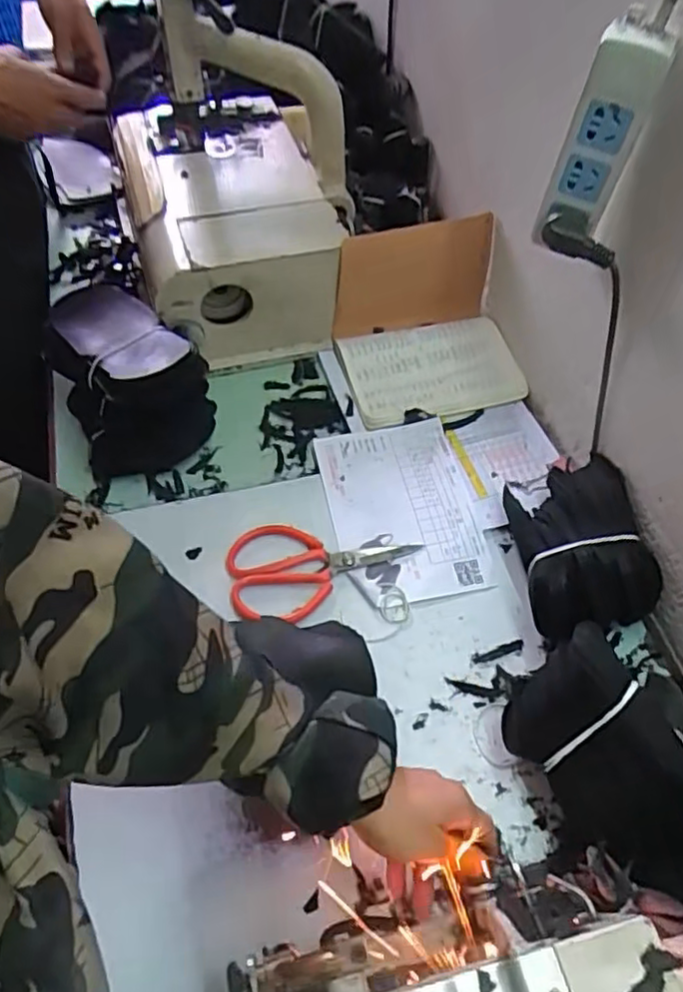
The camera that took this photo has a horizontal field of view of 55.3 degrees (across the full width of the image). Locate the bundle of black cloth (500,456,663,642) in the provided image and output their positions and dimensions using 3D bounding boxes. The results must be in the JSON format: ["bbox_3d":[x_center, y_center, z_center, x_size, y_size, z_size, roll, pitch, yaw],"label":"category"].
[{"bbox_3d":[0.221,0.052,0.625,0.123,0.077,0.170,-8,56,-6],"label":"bundle of black cloth"}]

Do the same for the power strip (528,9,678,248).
[{"bbox_3d":[0.201,-0.276,0.506,0.052,0.149,0.026,17,57,10],"label":"power strip"}]

